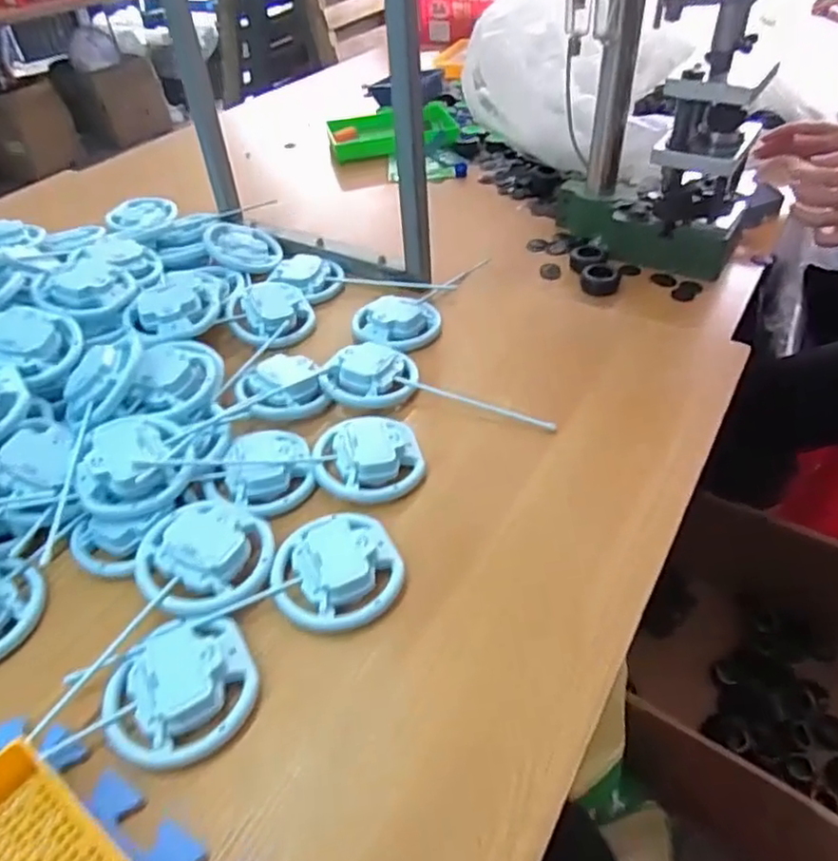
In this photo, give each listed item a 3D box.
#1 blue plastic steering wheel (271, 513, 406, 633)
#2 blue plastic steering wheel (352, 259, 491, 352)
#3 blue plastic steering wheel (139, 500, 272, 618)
[{"bbox_3d":[-0.066,0.109,0.501,0.095,0.038,0.098,-2,43,2],"label":"blue plastic steering wheel"},{"bbox_3d":[0.006,-0.170,0.795,0.086,0.035,0.232,18,48,22],"label":"blue plastic steering wheel"},{"bbox_3d":[-0.169,0.092,0.503,0.099,0.032,0.097,-2,43,2],"label":"blue plastic steering wheel"}]

